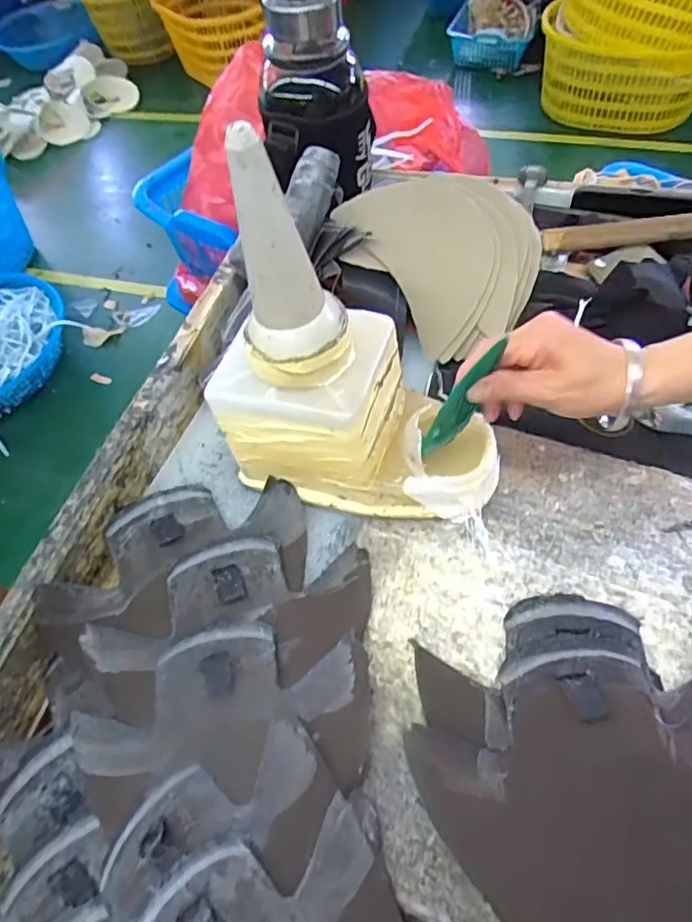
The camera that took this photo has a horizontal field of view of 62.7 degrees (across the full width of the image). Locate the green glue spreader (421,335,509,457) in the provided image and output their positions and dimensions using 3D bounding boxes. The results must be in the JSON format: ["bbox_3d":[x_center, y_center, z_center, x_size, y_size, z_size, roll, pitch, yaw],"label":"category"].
[{"bbox_3d":[0.079,-0.040,0.382,0.026,0.113,0.008,-6,58,-19],"label":"green glue spreader"}]

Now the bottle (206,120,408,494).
[{"bbox_3d":[-0.027,-0.079,0.384,0.125,0.245,0.101,12,60,13],"label":"bottle"}]

